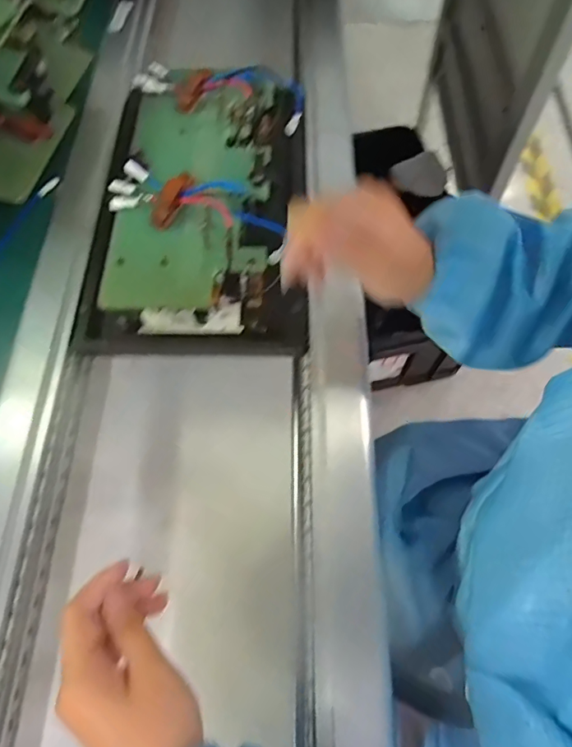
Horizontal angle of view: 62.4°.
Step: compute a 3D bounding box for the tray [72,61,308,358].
[{"bbox_3d":[-0.077,-0.164,0.437,0.187,0.071,0.287,1,66,3],"label":"tray"}]

